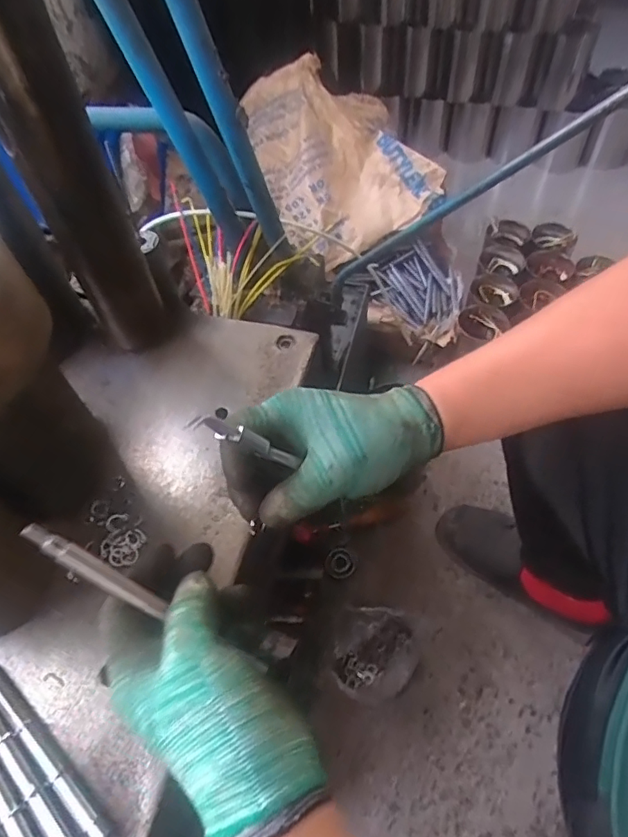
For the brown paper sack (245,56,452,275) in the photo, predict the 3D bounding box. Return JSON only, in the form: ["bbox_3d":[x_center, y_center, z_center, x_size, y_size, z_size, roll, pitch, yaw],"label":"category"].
[{"bbox_3d":[0.034,-0.524,1.053,0.328,0.188,0.387,-25,57,-12],"label":"brown paper sack"}]

